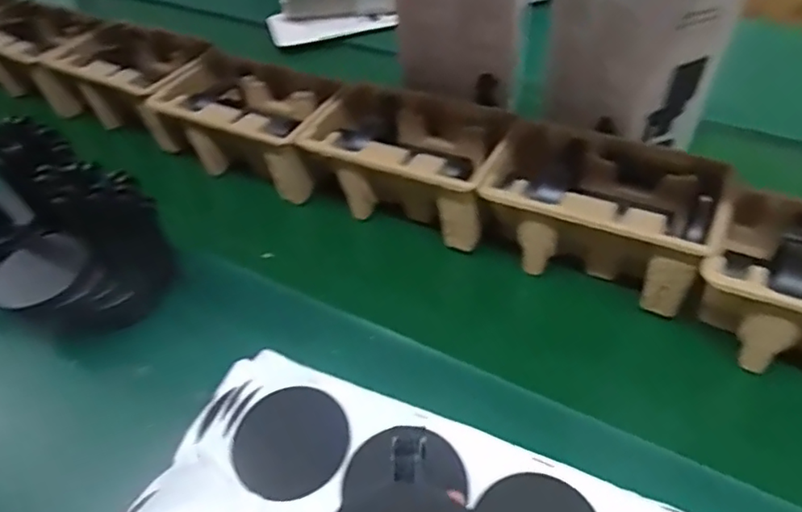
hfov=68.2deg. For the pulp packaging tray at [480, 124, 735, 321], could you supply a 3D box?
[{"bbox_3d":[0.207,-0.045,0.623,0.223,0.097,0.140,22,50,22],"label":"pulp packaging tray"}]

